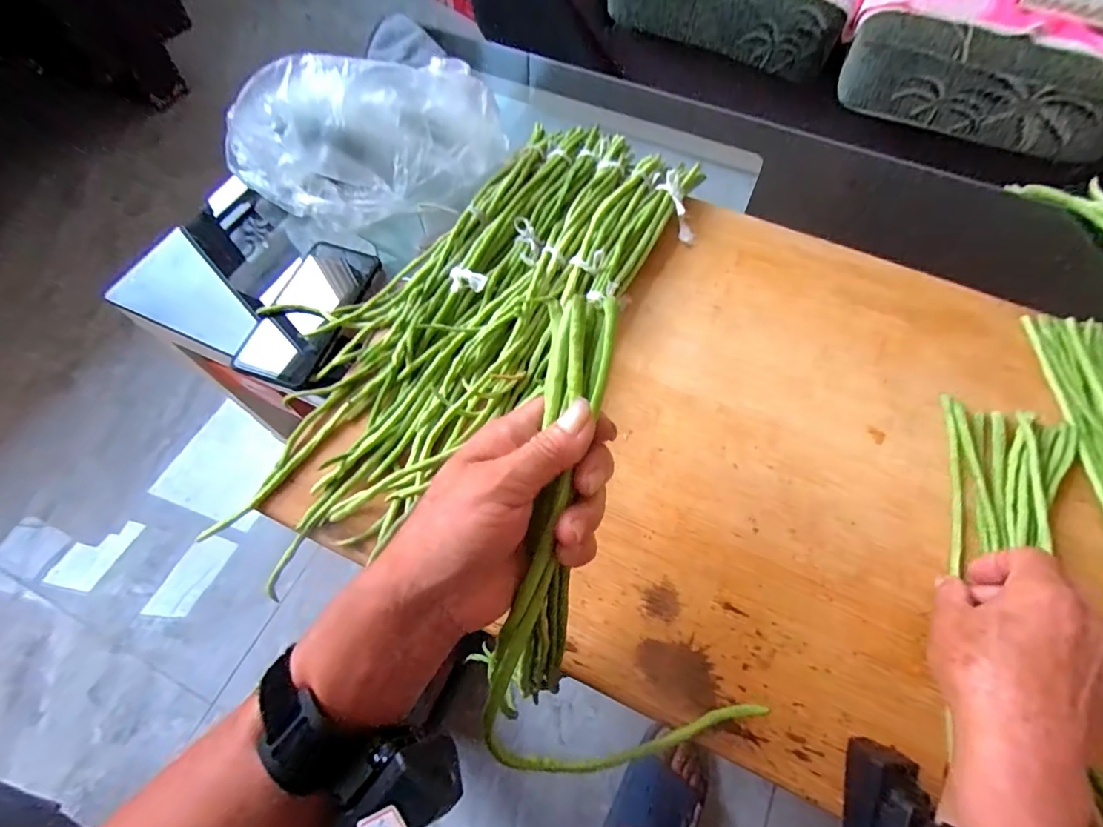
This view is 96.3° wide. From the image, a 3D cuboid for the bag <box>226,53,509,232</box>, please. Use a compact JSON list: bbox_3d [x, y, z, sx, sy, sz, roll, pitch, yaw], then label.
[{"bbox_3d":[-0.198,-0.285,0.524,0.305,0.132,0.119,-12,65,-7],"label":"bag"}]

